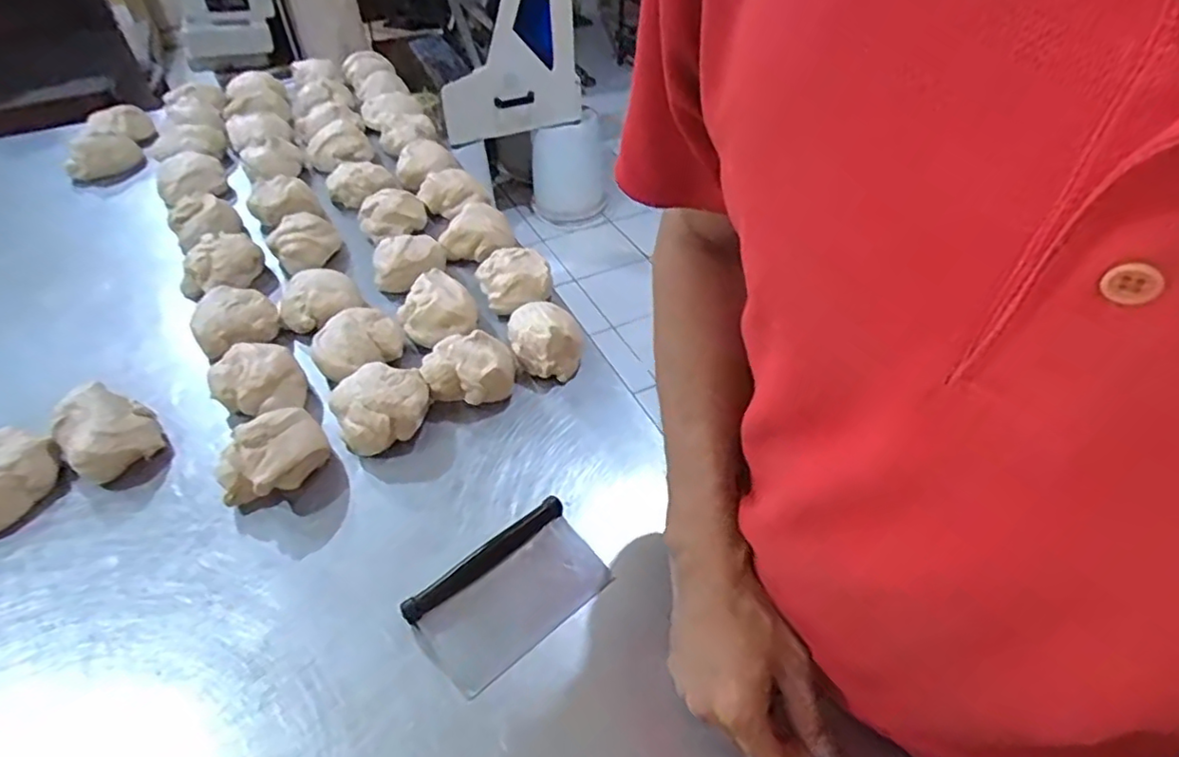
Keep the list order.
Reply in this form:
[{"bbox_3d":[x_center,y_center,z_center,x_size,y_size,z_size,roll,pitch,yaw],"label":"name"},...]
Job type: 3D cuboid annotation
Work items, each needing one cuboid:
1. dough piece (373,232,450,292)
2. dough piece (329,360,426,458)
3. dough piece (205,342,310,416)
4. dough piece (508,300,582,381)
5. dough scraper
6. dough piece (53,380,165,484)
[{"bbox_3d":[-0.255,-0.165,0.876,0.090,0.054,0.099,19,48,18],"label":"dough piece"},{"bbox_3d":[-0.223,0.028,0.678,0.099,0.059,0.085,-22,49,-20],"label":"dough piece"},{"bbox_3d":[-0.377,0.002,0.715,0.091,0.055,0.098,-30,52,-26],"label":"dough piece"},{"bbox_3d":[-0.053,-0.053,0.750,0.084,0.057,0.113,-7,45,-6],"label":"dough piece"},{"bbox_3d":[-0.067,0.181,0.536,0.157,0.026,0.092,-33,53,-28],"label":"dough scraper"},{"bbox_3d":[-0.506,0.053,0.658,0.085,0.067,0.084,30,52,27],"label":"dough piece"}]

